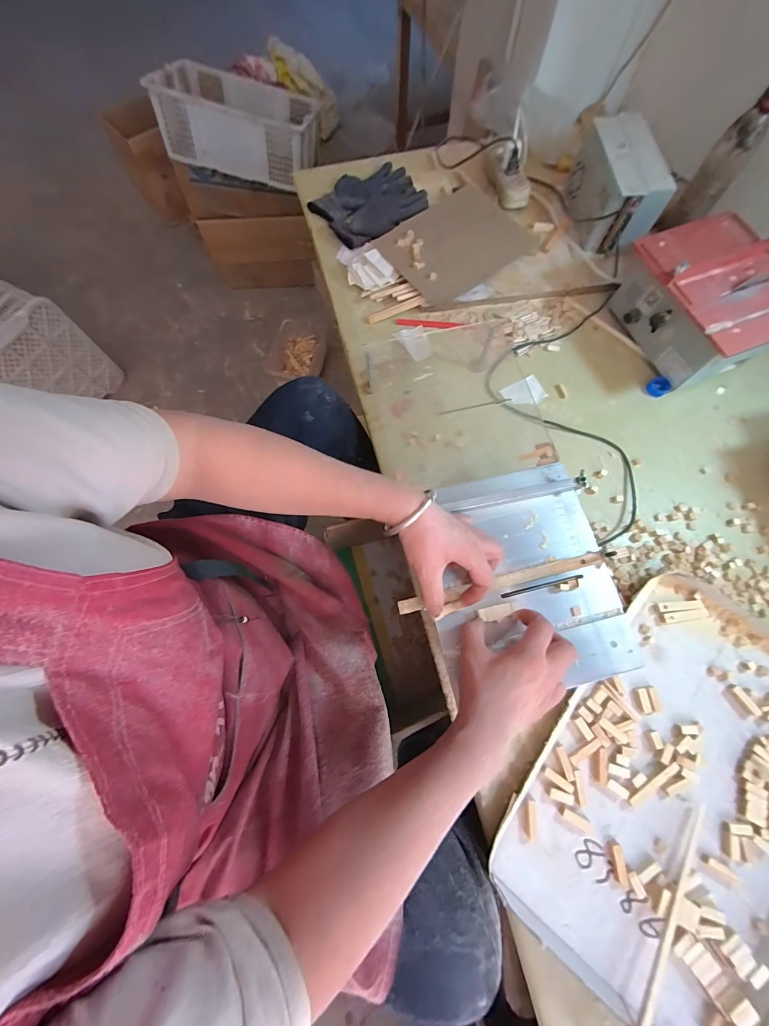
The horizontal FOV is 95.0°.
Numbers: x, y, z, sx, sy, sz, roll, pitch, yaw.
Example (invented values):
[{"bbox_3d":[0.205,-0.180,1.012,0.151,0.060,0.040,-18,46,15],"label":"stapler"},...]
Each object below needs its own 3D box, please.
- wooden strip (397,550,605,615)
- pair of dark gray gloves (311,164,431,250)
[{"bbox_3d":[0.143,0.083,0.427,0.259,0.007,0.016,-13,75,-5],"label":"wooden strip"},{"bbox_3d":[-0.023,-0.617,0.703,0.205,0.032,0.174,-42,76,-12],"label":"pair of dark gray gloves"}]

